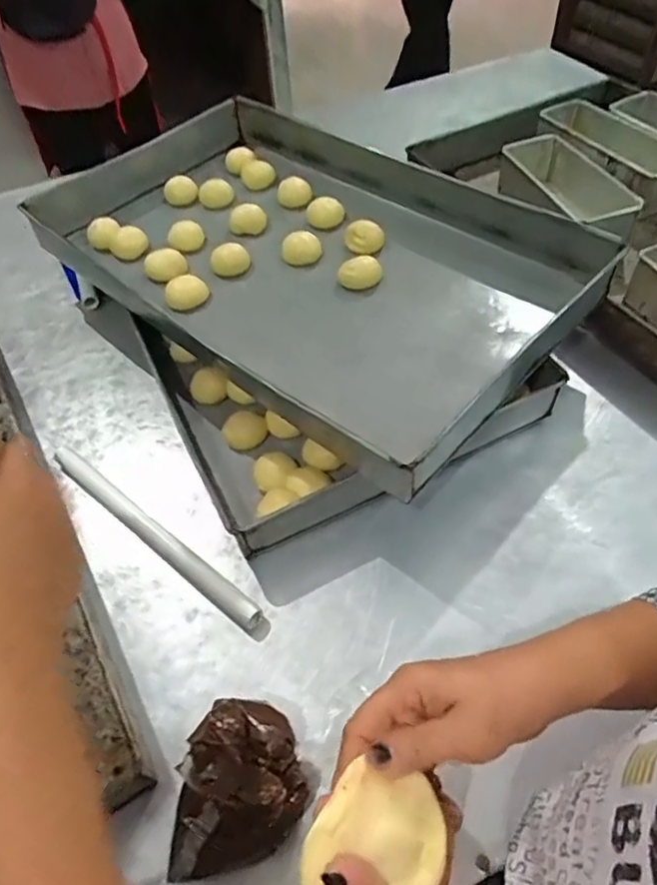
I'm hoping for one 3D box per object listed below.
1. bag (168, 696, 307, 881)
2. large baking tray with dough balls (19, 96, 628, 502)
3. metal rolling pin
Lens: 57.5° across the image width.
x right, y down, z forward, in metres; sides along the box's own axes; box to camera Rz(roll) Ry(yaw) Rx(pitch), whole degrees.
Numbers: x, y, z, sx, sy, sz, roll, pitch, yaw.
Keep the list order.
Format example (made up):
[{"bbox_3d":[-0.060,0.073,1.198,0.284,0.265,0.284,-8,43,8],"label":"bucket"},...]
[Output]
[{"bbox_3d":[-0.061,0.238,0.407,0.082,0.060,0.114,17,53,18],"label":"bag"},{"bbox_3d":[-0.046,-0.217,0.705,0.626,0.089,0.369,35,61,29],"label":"large baking tray with dough balls"},{"bbox_3d":[-0.171,0.083,0.568,0.283,0.019,0.021,31,59,27],"label":"metal rolling pin"}]

